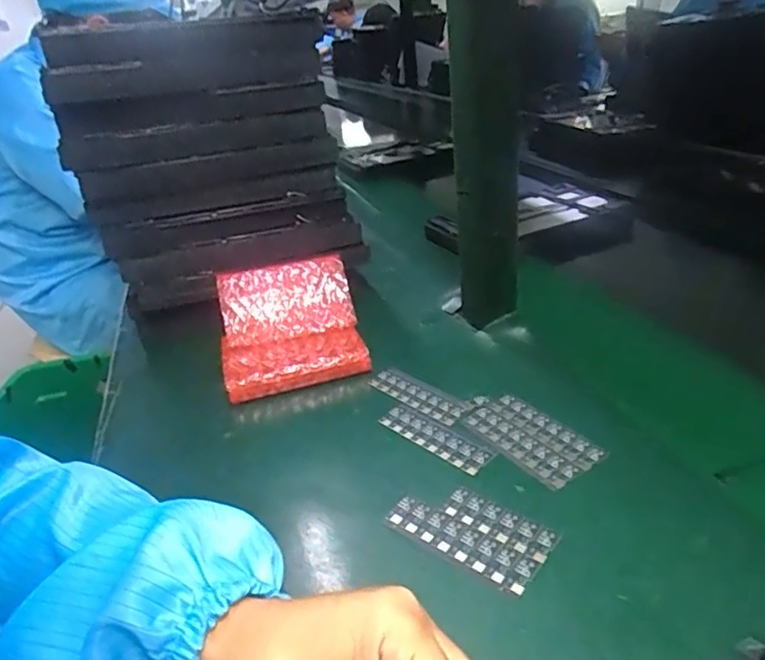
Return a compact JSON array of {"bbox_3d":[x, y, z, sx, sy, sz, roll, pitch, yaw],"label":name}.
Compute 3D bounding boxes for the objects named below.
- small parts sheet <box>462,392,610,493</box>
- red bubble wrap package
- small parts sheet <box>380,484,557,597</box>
[{"bbox_3d":[0.105,0.077,0.408,0.051,0.004,0.093,-23,31,-28],"label":"small parts sheet"},{"bbox_3d":[-0.088,-0.005,0.531,0.129,0.080,0.120,-12,28,-9],"label":"red bubble wrap package"},{"bbox_3d":[0.052,0.119,0.342,0.093,0.004,0.051,16,36,38],"label":"small parts sheet"}]

